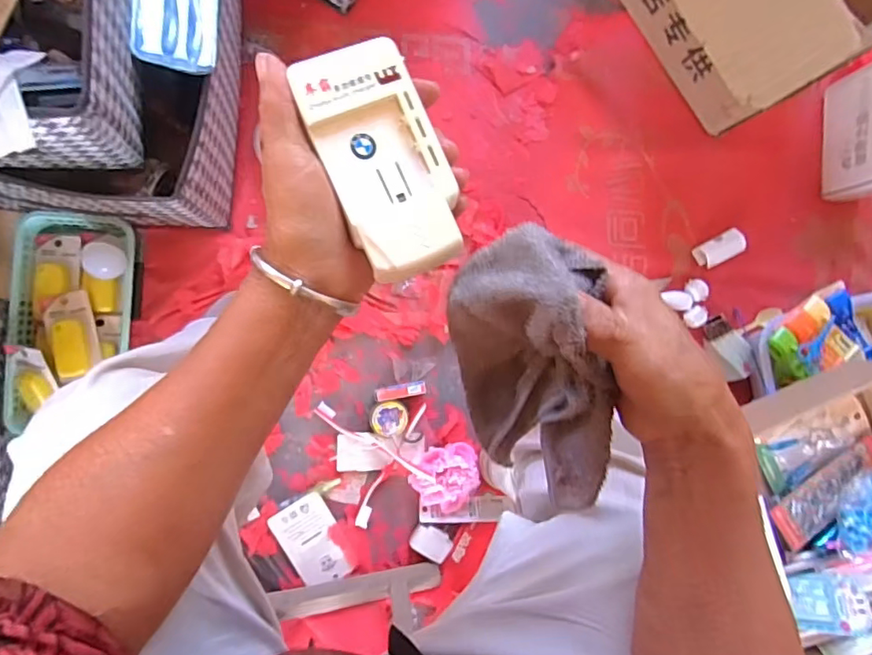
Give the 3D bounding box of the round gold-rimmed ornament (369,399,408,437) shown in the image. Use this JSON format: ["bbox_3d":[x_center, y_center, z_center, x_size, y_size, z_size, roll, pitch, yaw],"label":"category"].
[{"bbox_3d":[-0.065,0.123,0.749,0.049,0.024,0.048,0,89,-9],"label":"round gold-rimmed ornament"}]

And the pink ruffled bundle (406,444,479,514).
[{"bbox_3d":[0.017,0.202,0.754,0.086,0.030,0.093,0,89,-9],"label":"pink ruffled bundle"}]

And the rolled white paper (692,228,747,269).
[{"bbox_3d":[0.432,-0.118,0.822,0.073,0.022,0.038,-28,93,-9],"label":"rolled white paper"}]

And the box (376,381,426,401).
[{"bbox_3d":[-0.049,0.087,0.748,0.068,0.025,0.019,-8,90,-9],"label":"box"}]

